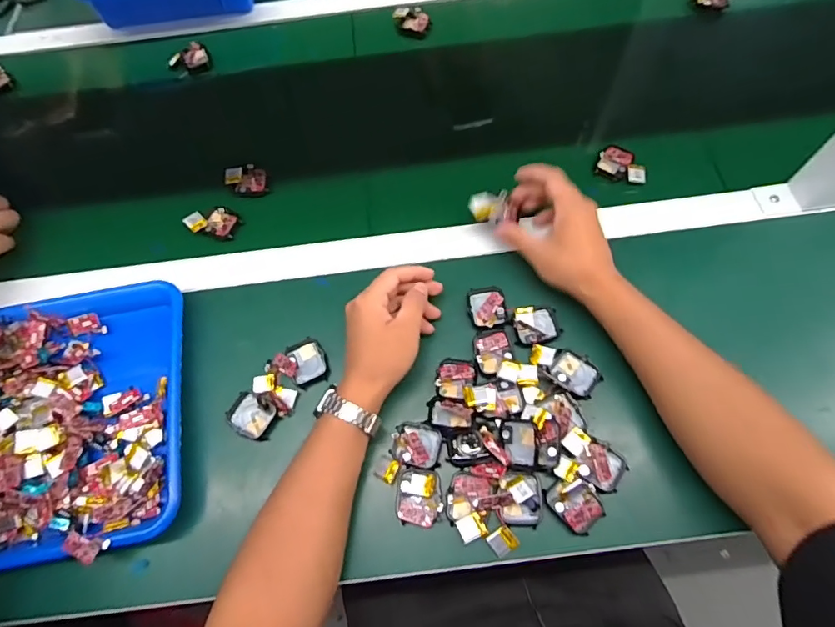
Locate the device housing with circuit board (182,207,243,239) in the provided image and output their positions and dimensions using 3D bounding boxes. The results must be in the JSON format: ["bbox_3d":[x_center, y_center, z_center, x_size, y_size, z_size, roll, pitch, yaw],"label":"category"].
[{"bbox_3d":[-0.235,-0.107,0.557,0.059,0.012,0.038,10,67,7],"label":"device housing with circuit board"}]

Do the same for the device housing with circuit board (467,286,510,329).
[{"bbox_3d":[0.072,-0.007,0.496,0.039,0.007,0.044,-10,66,-1],"label":"device housing with circuit board"}]

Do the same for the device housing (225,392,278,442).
[{"bbox_3d":[-0.161,0.100,0.468,0.047,0.012,0.036,26,70,14],"label":"device housing"}]

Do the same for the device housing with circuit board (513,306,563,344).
[{"bbox_3d":[0.121,0.011,0.485,0.045,0.011,0.037,-8,66,0],"label":"device housing with circuit board"}]

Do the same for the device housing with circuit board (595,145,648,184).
[{"bbox_3d":[0.242,-0.177,0.568,0.056,0.011,0.047,19,68,11],"label":"device housing with circuit board"}]

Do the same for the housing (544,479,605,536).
[{"bbox_3d":[0.137,0.163,0.414,0.037,0.010,0.045,-41,70,-14],"label":"housing"}]

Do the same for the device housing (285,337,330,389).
[{"bbox_3d":[-0.109,0.050,0.487,0.036,0.015,0.045,-19,66,-5],"label":"device housing"}]

